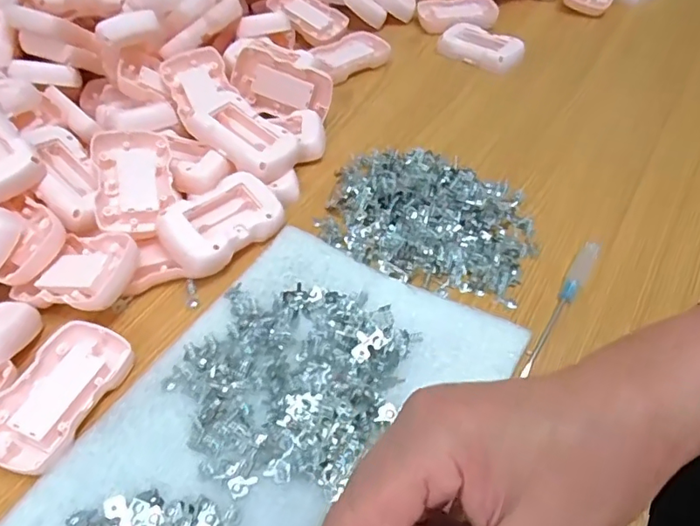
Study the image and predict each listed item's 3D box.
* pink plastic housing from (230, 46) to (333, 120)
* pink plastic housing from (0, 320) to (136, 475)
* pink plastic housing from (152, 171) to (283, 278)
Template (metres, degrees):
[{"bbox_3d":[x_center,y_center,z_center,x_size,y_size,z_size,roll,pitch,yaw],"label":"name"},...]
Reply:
[{"bbox_3d":[-0.059,-0.158,0.472,0.087,0.051,0.020,17,37,-3],"label":"pink plastic housing"},{"bbox_3d":[-0.170,0.075,0.308,0.053,0.009,0.087,18,53,16],"label":"pink plastic housing"},{"bbox_3d":[-0.088,-0.030,0.381,0.052,0.019,0.088,47,52,8],"label":"pink plastic housing"}]

